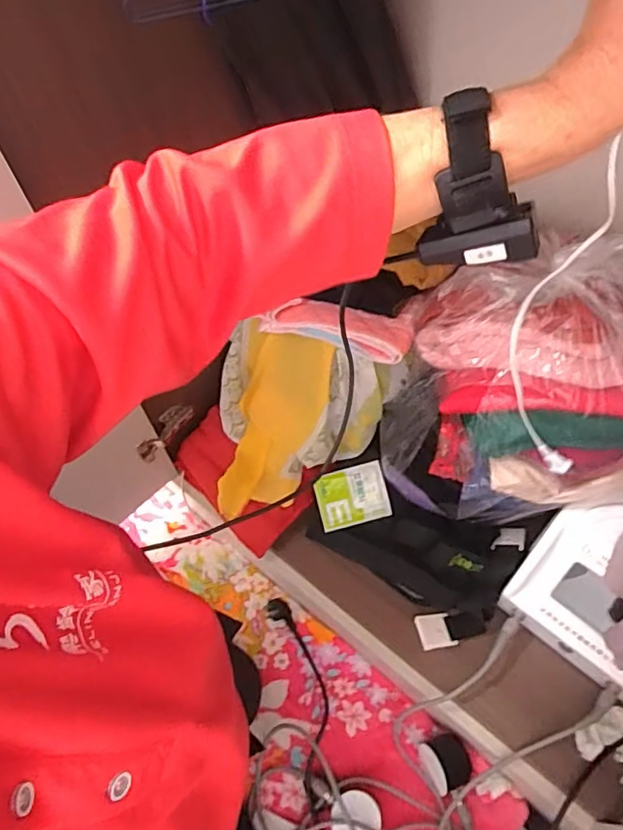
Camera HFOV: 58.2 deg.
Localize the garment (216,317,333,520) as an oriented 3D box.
[{"bbox_3d":[-0.066,0.022,0.891,0.146,0.060,0.300,16,93,14],"label":"garment"}]

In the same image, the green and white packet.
[{"bbox_3d":[0.064,0.129,0.883,0.110,0.007,0.088,-15,82,-1],"label":"green and white packet"}]

